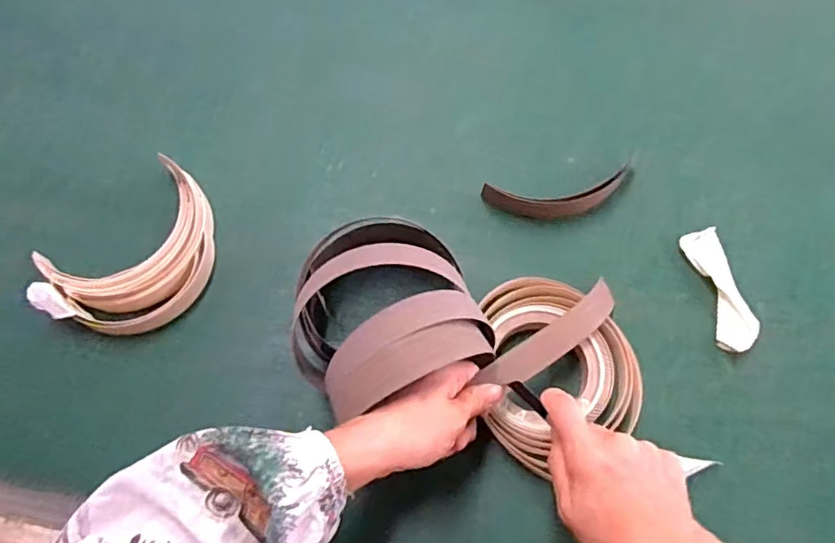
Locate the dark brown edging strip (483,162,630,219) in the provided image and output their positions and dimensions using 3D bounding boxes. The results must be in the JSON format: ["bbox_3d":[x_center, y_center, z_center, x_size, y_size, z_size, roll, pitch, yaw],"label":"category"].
[{"bbox_3d":[0.131,-0.069,0.535,0.135,0.021,0.039,-8,67,0],"label":"dark brown edging strip"}]

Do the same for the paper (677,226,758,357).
[{"bbox_3d":[0.260,0.014,0.494,0.033,0.015,0.111,-9,67,0],"label":"paper"}]

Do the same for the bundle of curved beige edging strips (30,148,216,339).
[{"bbox_3d":[-0.260,-0.011,0.539,0.165,0.041,0.128,-38,70,-12],"label":"bundle of curved beige edging strips"}]

